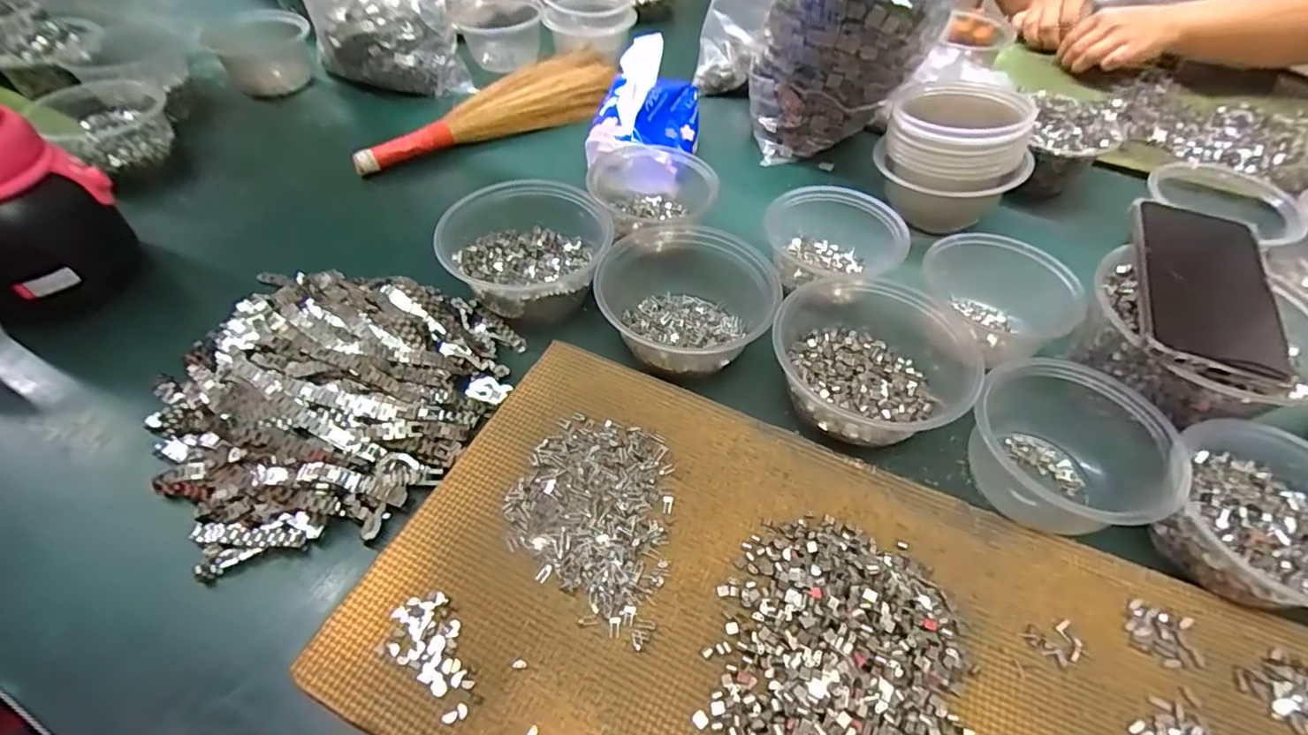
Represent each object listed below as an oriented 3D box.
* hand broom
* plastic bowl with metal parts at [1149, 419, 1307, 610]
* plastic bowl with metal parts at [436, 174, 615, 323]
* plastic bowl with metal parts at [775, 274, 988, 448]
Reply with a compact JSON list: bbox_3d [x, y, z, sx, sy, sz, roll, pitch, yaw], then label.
[{"bbox_3d":[-0.174,-0.282,0.640,0.315,0.050,0.063,-33,60,-24],"label":"hand broom"},{"bbox_3d":[0.364,0.089,0.345,0.106,0.048,0.114,28,57,19],"label":"plastic bowl with metal parts"},{"bbox_3d":[-0.102,-0.099,0.480,0.134,0.060,0.120,0,53,-1],"label":"plastic bowl with metal parts"},{"bbox_3d":[0.162,-0.016,0.423,0.132,0.048,0.148,26,56,17],"label":"plastic bowl with metal parts"}]

